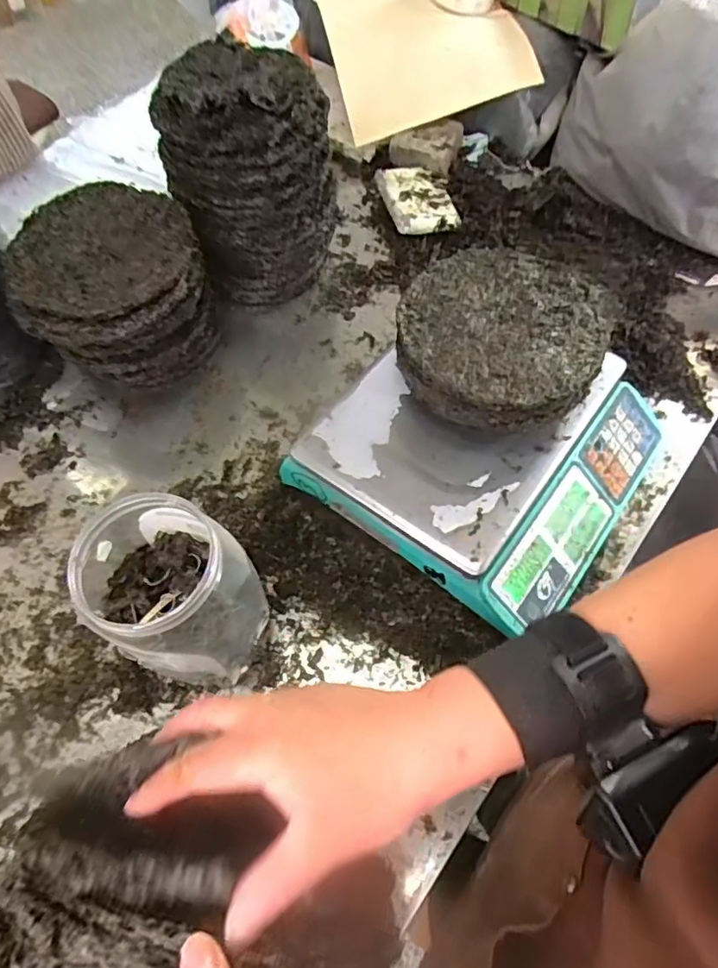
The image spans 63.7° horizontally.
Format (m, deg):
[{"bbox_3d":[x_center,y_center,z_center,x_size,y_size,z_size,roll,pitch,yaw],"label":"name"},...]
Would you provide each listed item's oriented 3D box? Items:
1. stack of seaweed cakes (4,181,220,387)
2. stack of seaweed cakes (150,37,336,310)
[{"bbox_3d":[-0.296,-0.226,0.745,0.209,0.189,0.217,-19,62,-11],"label":"stack of seaweed cakes"},{"bbox_3d":[-0.147,-0.421,0.809,0.212,0.264,0.217,-5,60,-3],"label":"stack of seaweed cakes"}]

